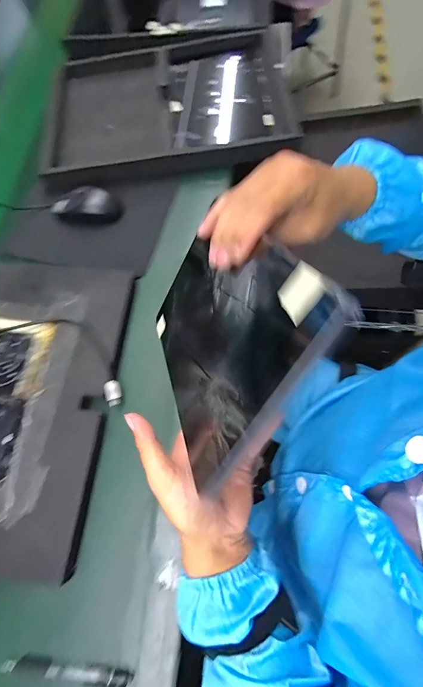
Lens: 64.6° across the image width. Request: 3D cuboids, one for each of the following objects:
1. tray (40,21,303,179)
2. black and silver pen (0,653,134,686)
[{"bbox_3d":[-0.083,-0.456,0.634,0.438,0.059,0.353,-9,68,4],"label":"tray"},{"bbox_3d":[-0.150,0.336,0.342,0.135,0.010,0.015,1,69,8],"label":"black and silver pen"}]

